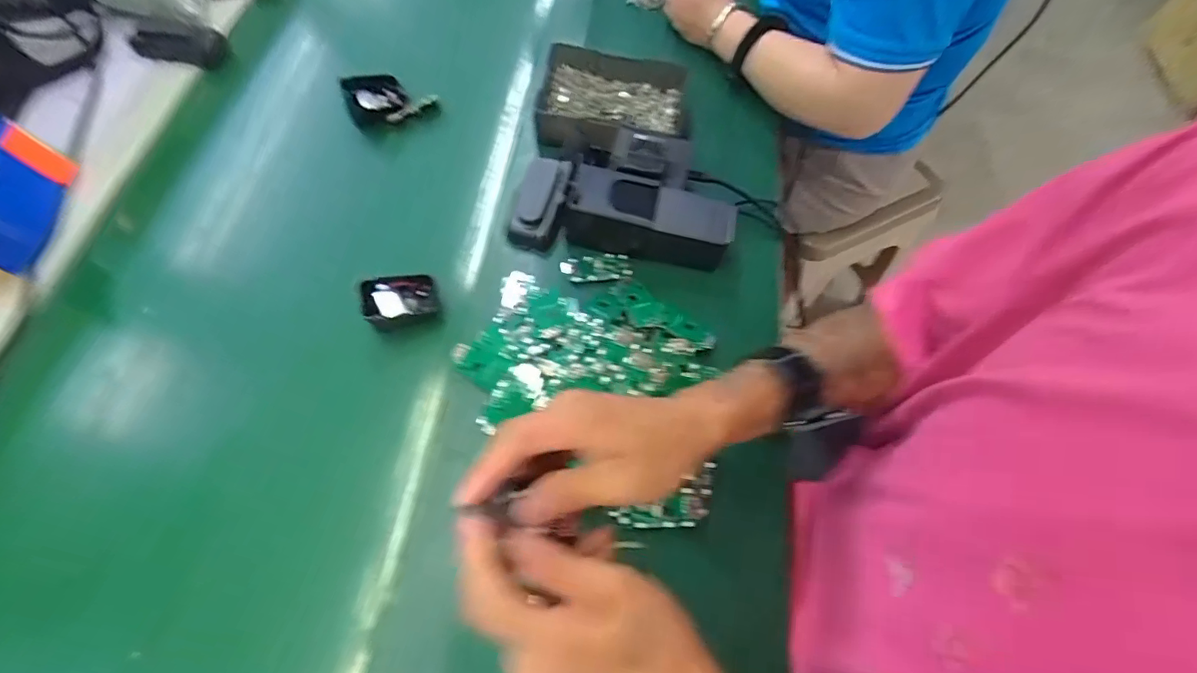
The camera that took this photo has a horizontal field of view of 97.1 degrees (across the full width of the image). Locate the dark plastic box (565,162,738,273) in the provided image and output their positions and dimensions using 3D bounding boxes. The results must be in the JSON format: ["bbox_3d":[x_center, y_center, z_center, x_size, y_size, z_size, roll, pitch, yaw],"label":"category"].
[{"bbox_3d":[0.050,-0.116,0.513,0.156,0.058,0.057,8,63,4],"label":"dark plastic box"}]

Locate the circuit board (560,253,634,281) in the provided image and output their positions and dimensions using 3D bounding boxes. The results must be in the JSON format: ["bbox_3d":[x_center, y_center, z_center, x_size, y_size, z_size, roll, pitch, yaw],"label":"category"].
[{"bbox_3d":[-0.003,-0.069,0.519,0.067,0.004,0.029,-5,63,-3],"label":"circuit board"}]

